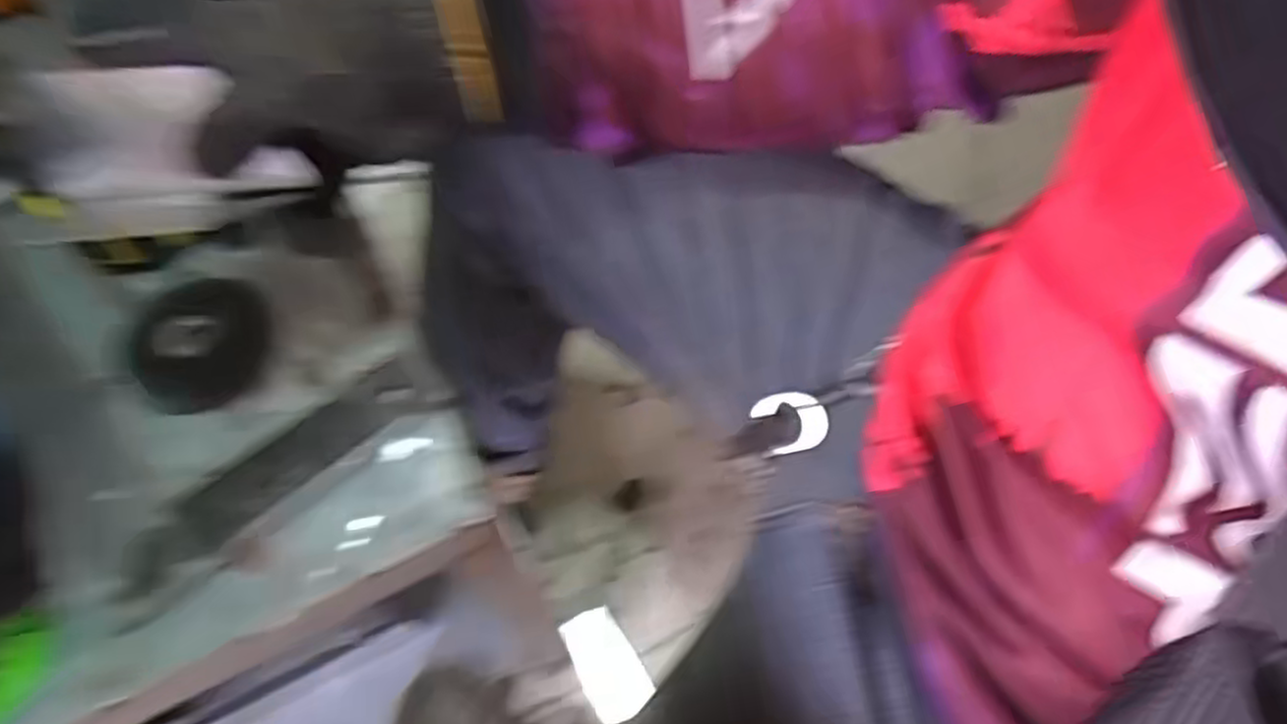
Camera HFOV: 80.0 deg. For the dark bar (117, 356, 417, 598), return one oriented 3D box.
[{"bbox_3d":[-0.191,0.056,0.399,0.162,0.006,0.037,-39,70,-19],"label":"dark bar"}]

